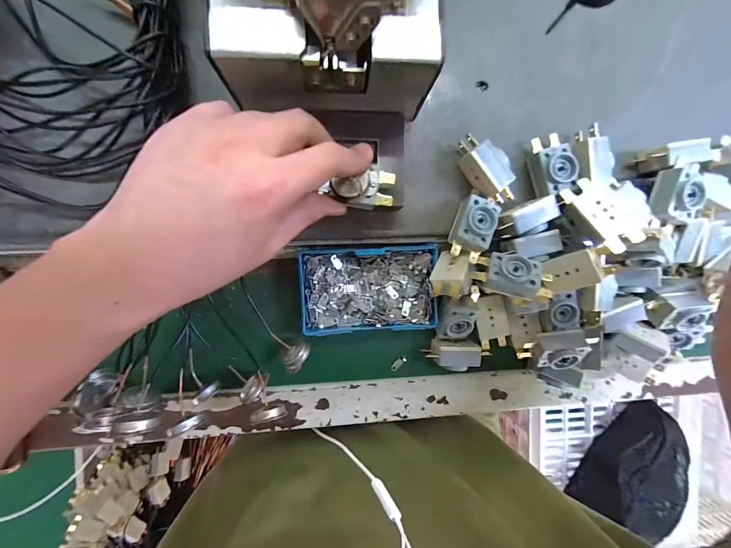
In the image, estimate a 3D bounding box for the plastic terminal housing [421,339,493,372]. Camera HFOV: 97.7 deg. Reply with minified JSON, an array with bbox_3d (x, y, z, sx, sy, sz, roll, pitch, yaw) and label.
[{"bbox_3d":[0.083,0.073,0.286,0.054,0.021,0.023,6,92,-6],"label":"plastic terminal housing"}]

